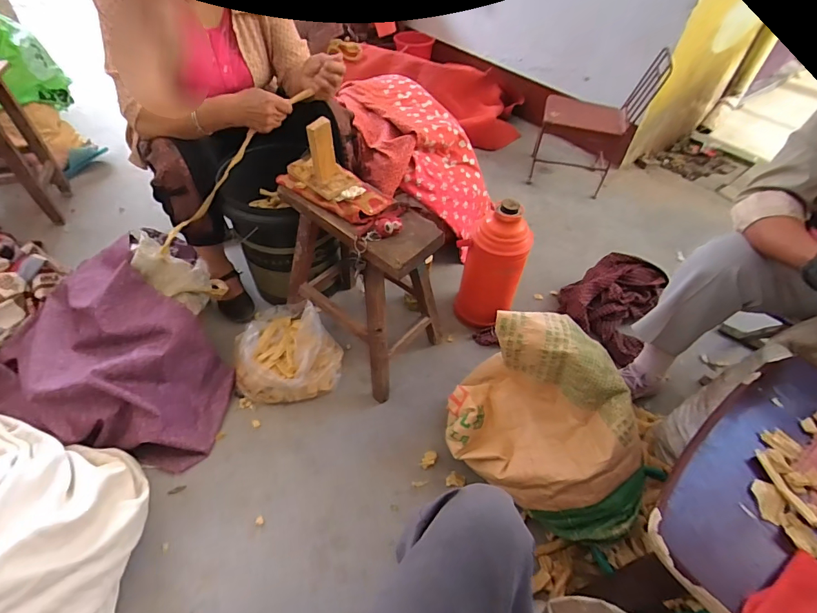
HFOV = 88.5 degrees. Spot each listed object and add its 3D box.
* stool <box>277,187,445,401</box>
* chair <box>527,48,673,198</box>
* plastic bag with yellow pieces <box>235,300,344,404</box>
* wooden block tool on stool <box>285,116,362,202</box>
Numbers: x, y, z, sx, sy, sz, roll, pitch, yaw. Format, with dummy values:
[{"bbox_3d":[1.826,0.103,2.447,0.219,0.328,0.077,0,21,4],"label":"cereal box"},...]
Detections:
[{"bbox_3d":[-0.111,-0.068,1.000,0.352,0.403,0.239,34,55,24],"label":"stool"},{"bbox_3d":[0.671,-0.680,1.534,0.352,0.422,0.311,16,49,11],"label":"chair"},{"bbox_3d":[-0.303,0.113,1.063,0.256,0.105,0.237,4,48,0],"label":"plastic bag with yellow pieces"},{"bbox_3d":[-0.177,-0.319,0.855,0.159,0.131,0.092,36,56,25],"label":"wooden block tool on stool"}]

